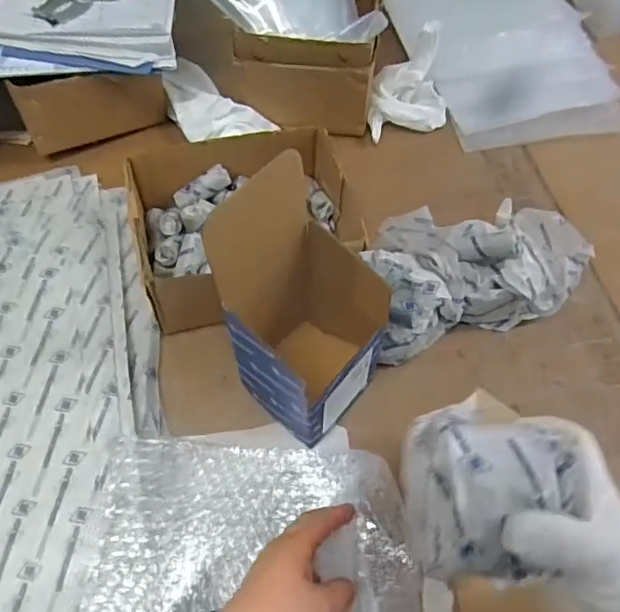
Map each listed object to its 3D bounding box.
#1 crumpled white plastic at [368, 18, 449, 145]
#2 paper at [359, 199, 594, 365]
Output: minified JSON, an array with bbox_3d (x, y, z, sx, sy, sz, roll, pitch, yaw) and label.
[{"bbox_3d":[0.119,-0.248,0.662,0.090,0.093,0.110,12,61,3],"label":"crumpled white plastic"},{"bbox_3d":[0.153,-0.028,0.538,0.226,0.094,0.103,-14,63,-11],"label":"paper"}]

